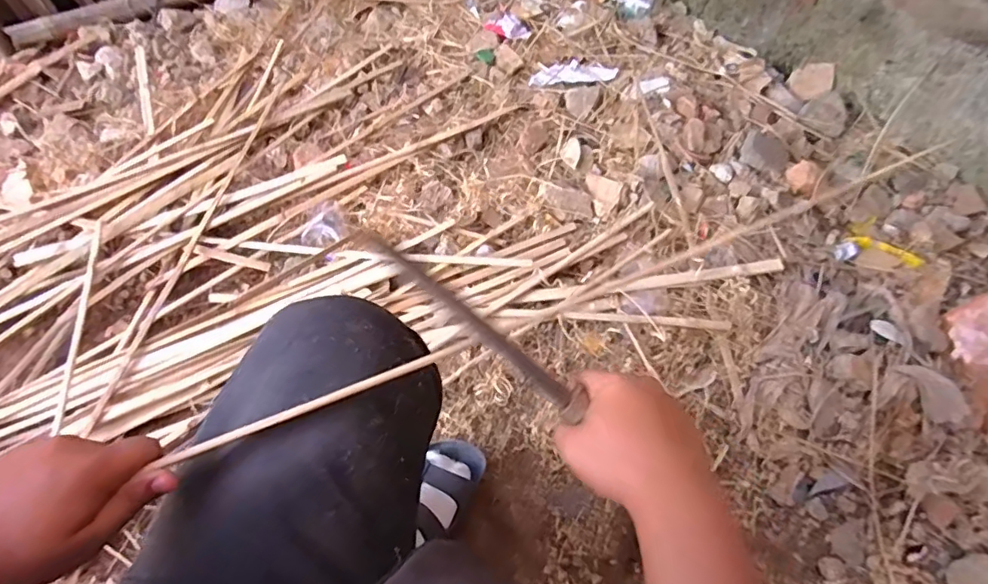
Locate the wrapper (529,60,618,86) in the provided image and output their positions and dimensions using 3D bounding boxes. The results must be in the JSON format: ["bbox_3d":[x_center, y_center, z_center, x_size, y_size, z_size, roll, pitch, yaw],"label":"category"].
[{"bbox_3d":[0.175,-0.496,1.196,0.198,0.014,0.083,-7,62,-6],"label":"wrapper"}]

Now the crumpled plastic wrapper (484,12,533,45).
[{"bbox_3d":[0.037,-0.617,1.245,0.080,0.009,0.095,-36,69,-19],"label":"crumpled plastic wrapper"}]

